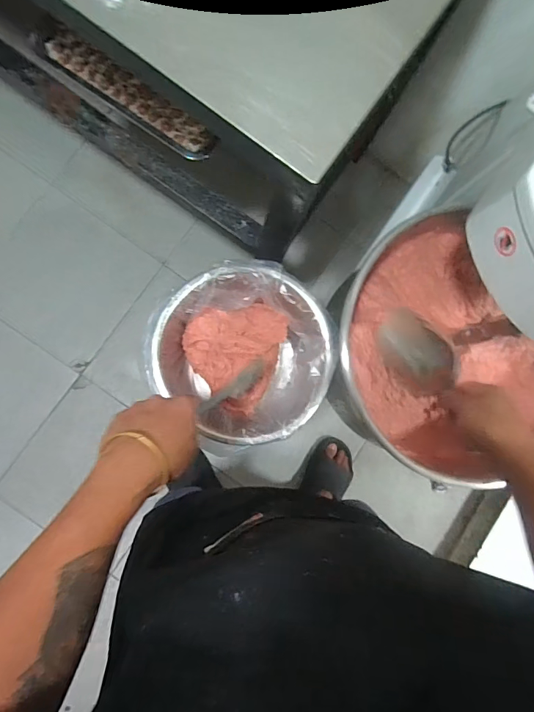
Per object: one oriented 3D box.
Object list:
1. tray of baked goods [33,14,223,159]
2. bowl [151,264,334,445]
[{"bbox_3d":[-0.273,-0.497,0.828,0.384,0.034,0.066,36,82,-2],"label":"tray of baked goods"},{"bbox_3d":[-0.033,-0.004,0.760,0.270,0.125,0.280,1,85,-6],"label":"bowl"}]

